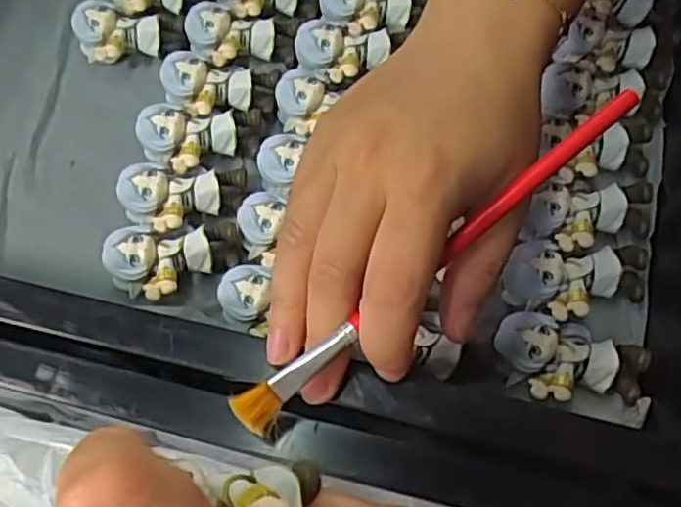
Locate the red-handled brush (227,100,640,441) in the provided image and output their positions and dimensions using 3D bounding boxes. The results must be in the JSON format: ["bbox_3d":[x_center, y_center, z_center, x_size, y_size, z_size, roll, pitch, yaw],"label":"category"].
[{"bbox_3d":[0.034,0.000,0.217,0.163,0.006,0.011,-39,70,-8],"label":"red-handled brush"}]

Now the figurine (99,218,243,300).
[{"bbox_3d":[-0.079,0.003,0.329,0.063,0.026,0.035,-10,66,-14],"label":"figurine"}]

